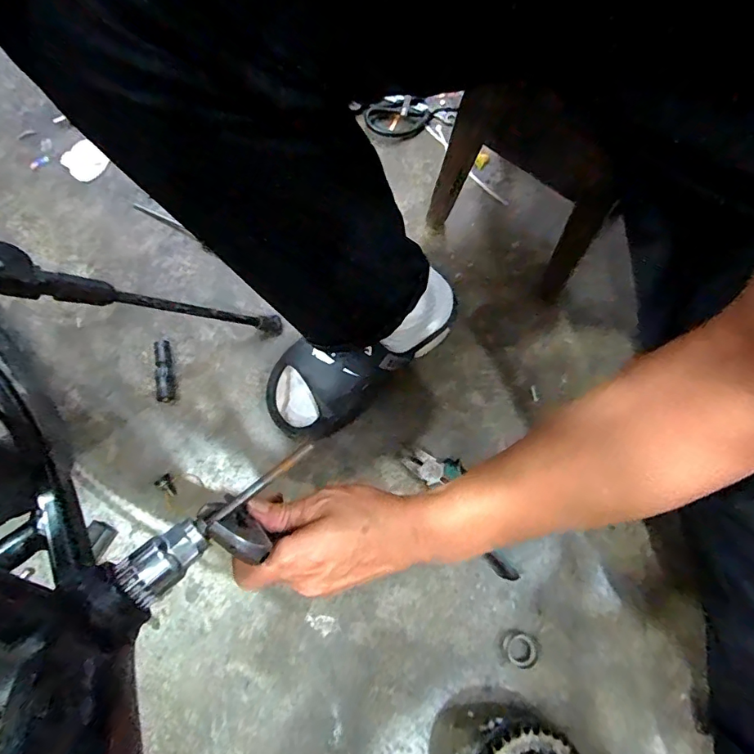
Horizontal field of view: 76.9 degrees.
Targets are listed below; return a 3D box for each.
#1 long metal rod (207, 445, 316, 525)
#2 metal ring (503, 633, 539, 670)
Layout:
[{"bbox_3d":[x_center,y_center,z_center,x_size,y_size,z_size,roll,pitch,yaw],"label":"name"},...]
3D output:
[{"bbox_3d":[-0.075,0.070,0.313,0.079,0.013,0.007,-38,76,-12],"label":"long metal rod"},{"bbox_3d":[0.155,0.293,0.510,0.035,0.014,0.033,0,71,0],"label":"metal ring"}]

